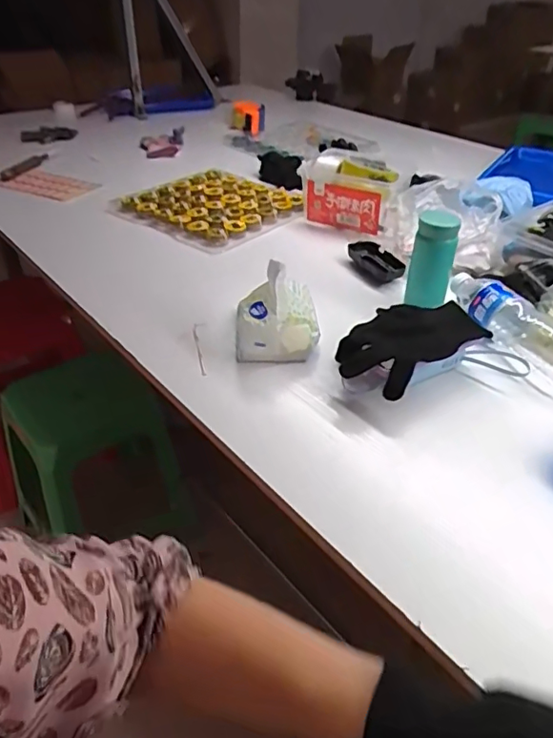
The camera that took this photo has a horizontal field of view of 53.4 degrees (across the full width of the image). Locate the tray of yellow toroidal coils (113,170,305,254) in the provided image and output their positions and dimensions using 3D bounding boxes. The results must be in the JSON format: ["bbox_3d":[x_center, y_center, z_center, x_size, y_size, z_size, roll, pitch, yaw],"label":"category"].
[{"bbox_3d":[-0.115,-0.317,1.040,0.260,0.028,0.290,28,45,31],"label":"tray of yellow toroidal coils"}]

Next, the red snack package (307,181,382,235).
[{"bbox_3d":[0.115,-0.290,0.987,0.142,0.086,0.017,20,59,19],"label":"red snack package"}]

